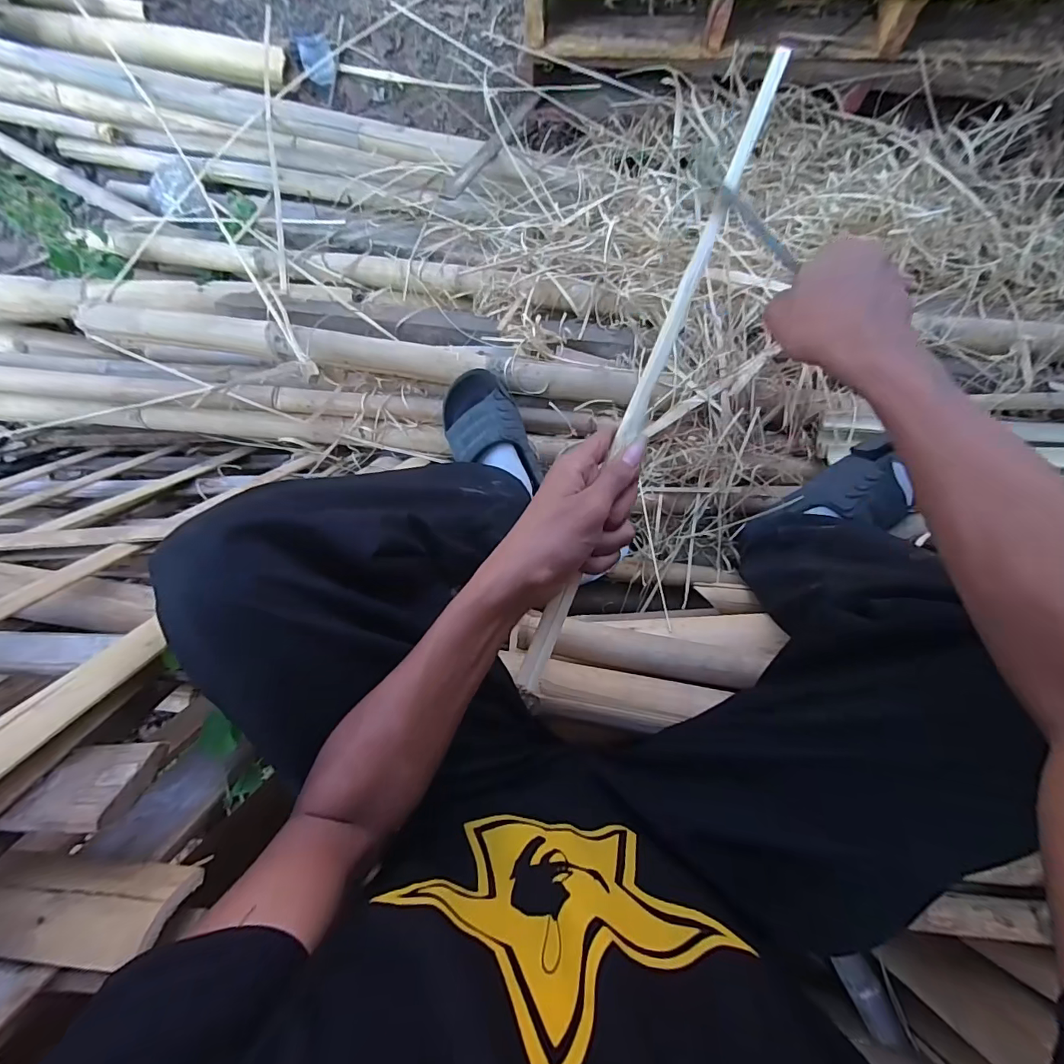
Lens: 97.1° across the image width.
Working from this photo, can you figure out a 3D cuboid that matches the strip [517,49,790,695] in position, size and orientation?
[{"bbox_3d":[0.085,-0.114,0.330,0.016,0.022,0.484,22,91,3],"label":"strip"}]

